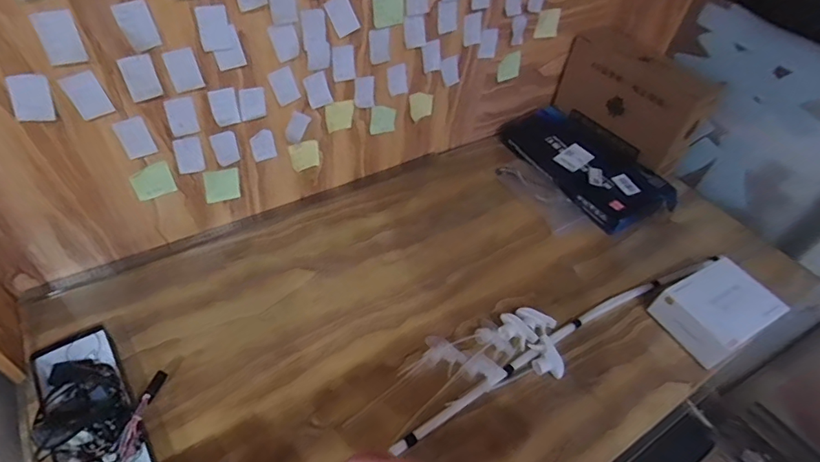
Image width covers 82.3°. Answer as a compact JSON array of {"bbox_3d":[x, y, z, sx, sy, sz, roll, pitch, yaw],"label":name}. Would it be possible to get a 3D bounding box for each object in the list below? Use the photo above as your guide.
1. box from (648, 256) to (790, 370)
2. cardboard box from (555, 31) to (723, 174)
[{"bbox_3d":[0.697,0.174,1.058,0.230,0.099,0.171,-20,53,-23],"label":"box"},{"bbox_3d":[0.625,-0.381,1.380,0.413,0.243,0.065,33,52,22],"label":"cardboard box"}]

